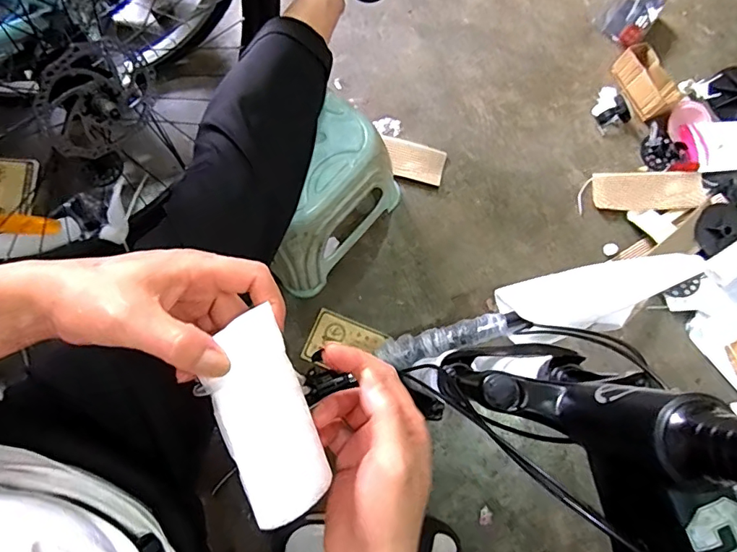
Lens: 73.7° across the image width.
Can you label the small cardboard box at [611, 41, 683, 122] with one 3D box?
[{"bbox_3d":[0.538,-0.377,0.958,0.079,0.040,0.144,-24,78,-6],"label":"small cardboard box"}]

